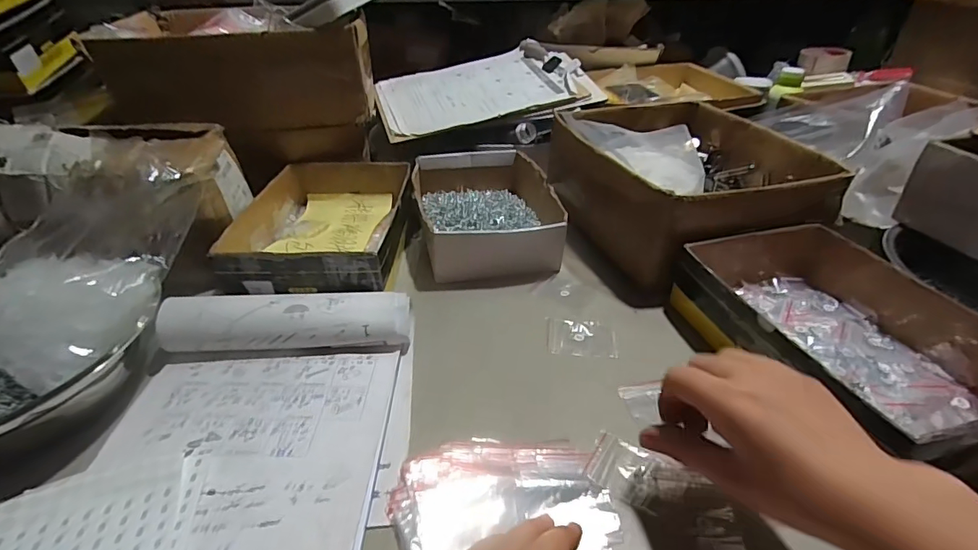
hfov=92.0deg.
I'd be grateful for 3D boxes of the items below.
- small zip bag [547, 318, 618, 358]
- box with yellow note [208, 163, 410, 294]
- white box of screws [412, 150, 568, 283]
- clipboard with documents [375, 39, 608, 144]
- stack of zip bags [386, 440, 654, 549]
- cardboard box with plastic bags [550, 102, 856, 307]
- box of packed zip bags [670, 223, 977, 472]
[{"bbox_3d":[0.094,0.063,0.479,0.068,0.005,0.048,5,35,8],"label":"small zip bag"},{"bbox_3d":[-0.194,-0.064,0.585,0.179,0.061,0.254,-1,35,0],"label":"box with yellow note"},{"bbox_3d":[-0.002,-0.091,0.649,0.171,0.072,0.250,-8,35,-10],"label":"white box of screws"},{"bbox_3d":[-0.007,-0.325,0.809,0.356,0.020,0.252,-12,45,-6],"label":"clipboard with documents"},{"bbox_3d":[0.020,0.157,0.321,0.166,0.015,0.103,-1,35,-1],"label":"stack of zip bags"},{"bbox_3d":[0.253,-0.127,0.648,0.276,0.121,0.335,-8,35,-11],"label":"cardboard box with plastic bags"},{"bbox_3d":[0.311,0.050,0.419,0.185,0.068,0.253,-8,35,-11],"label":"box of packed zip bags"}]

